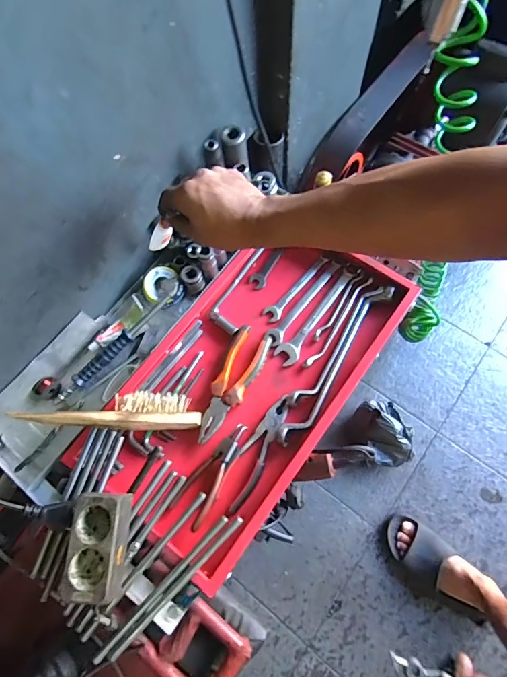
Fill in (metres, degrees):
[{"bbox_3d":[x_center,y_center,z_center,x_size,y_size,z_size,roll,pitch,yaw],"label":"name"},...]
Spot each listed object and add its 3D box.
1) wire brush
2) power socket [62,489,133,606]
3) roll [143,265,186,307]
[{"bbox_3d":[-0.176,0.095,0.496,0.214,0.023,0.051,2,67,-27],"label":"wire brush"},{"bbox_3d":[-0.174,0.234,0.445,0.057,0.055,0.106,2,69,3],"label":"power socket"},{"bbox_3d":[-0.137,-0.081,0.573,0.054,0.026,0.060,-31,71,-9],"label":"roll"}]

